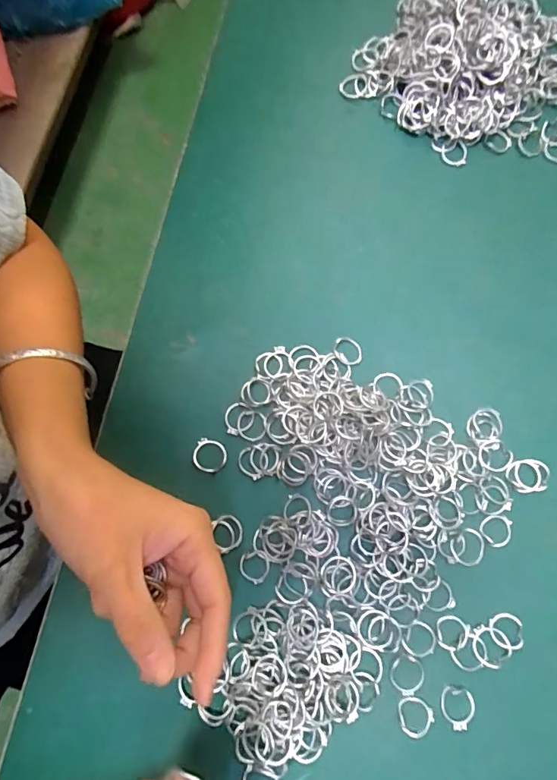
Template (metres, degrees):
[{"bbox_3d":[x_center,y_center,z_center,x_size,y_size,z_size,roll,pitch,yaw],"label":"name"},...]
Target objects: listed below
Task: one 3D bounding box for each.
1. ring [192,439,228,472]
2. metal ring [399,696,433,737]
[{"bbox_3d":[-0.046,0.044,0.301,0.023,0.004,0.021,17,78,5],"label":"ring"},{"bbox_3d":[0.081,0.194,0.265,0.020,0.004,0.021,0,77,1],"label":"metal ring"}]

